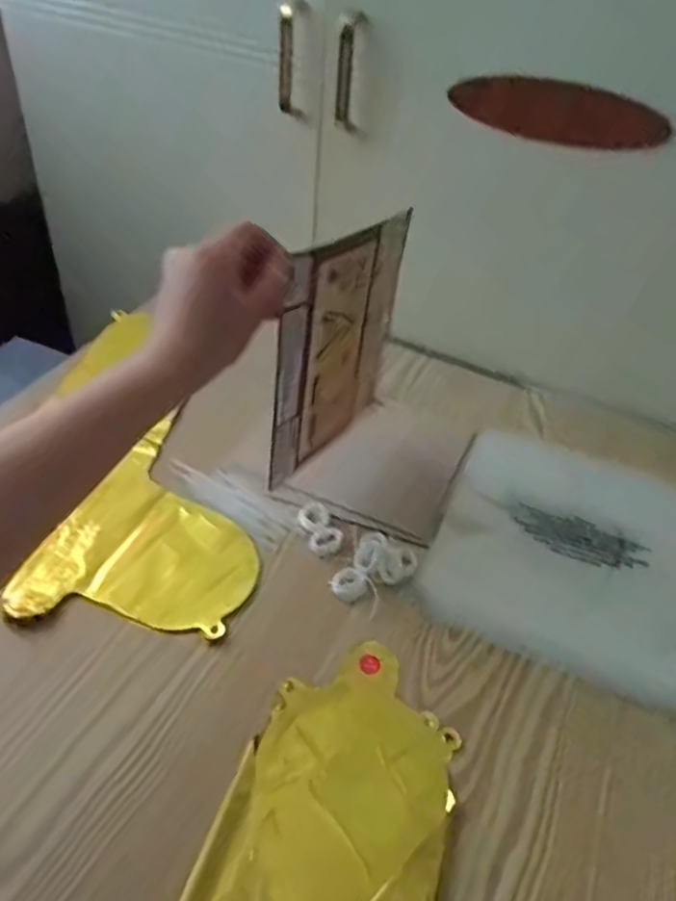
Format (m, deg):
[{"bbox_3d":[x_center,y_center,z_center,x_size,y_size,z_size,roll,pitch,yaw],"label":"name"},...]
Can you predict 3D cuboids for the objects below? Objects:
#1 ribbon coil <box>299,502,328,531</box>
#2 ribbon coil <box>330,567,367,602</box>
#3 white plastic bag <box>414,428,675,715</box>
[{"bbox_3d":[-0.021,0.056,0.559,0.025,0.007,0.029,3,43,-3],"label":"ribbon coil"},{"bbox_3d":[0.008,0.104,0.514,0.026,0.005,0.027,3,43,-3],"label":"ribbon coil"},{"bbox_3d":[0.195,0.076,0.556,0.206,0.015,0.232,19,44,14],"label":"white plastic bag"}]

